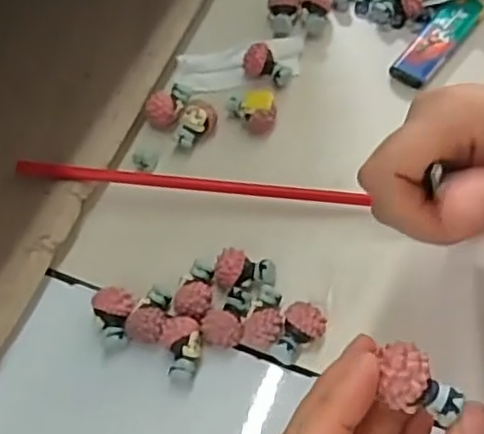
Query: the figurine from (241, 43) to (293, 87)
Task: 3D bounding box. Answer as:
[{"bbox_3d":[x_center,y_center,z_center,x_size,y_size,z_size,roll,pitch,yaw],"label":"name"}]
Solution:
[{"bbox_3d":[0.014,-0.089,0.387,0.029,0.017,0.016,34,69,19],"label":"figurine"}]

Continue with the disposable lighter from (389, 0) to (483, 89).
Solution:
[{"bbox_3d":[0.117,-0.105,0.392,0.025,0.015,0.071,34,67,17],"label":"disposable lighter"}]

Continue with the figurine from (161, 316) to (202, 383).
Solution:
[{"bbox_3d":[-0.028,0.062,0.304,0.018,0.020,0.028,-7,62,-1],"label":"figurine"}]

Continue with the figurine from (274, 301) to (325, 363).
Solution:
[{"bbox_3d":[0.028,0.056,0.307,0.019,0.018,0.027,14,64,10],"label":"figurine"}]

